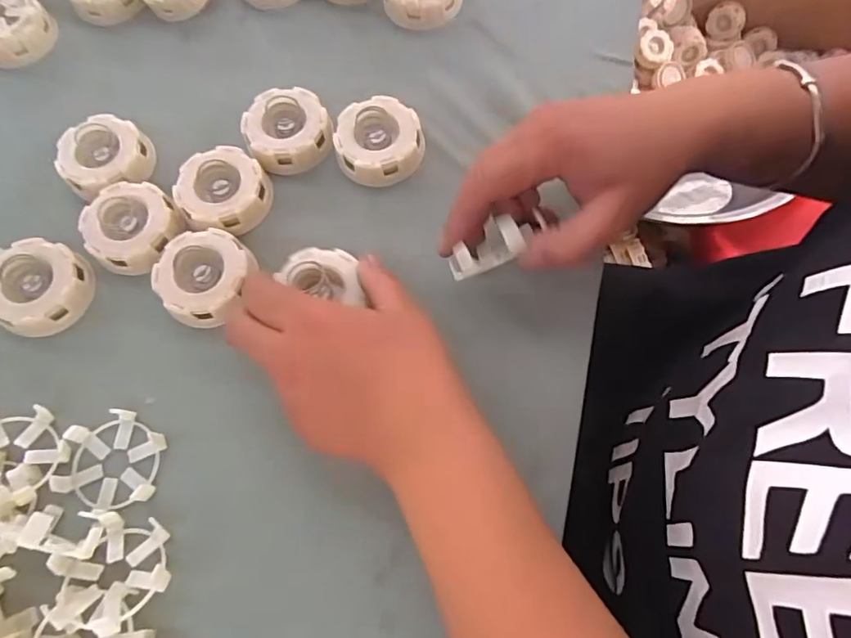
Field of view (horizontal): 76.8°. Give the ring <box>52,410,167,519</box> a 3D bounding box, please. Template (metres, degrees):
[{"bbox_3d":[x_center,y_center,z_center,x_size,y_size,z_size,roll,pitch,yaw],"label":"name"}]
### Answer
[{"bbox_3d":[-0.182,0.082,0.309,0.054,0.012,0.058,0,70,-1],"label":"ring"}]

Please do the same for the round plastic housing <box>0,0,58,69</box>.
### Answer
[{"bbox_3d":[-0.331,-0.233,0.427,0.059,0.024,0.059,0,70,-1],"label":"round plastic housing"}]

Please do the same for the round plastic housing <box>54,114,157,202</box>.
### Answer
[{"bbox_3d":[-0.227,-0.116,0.380,0.060,0.021,0.056,-30,74,-11],"label":"round plastic housing"}]

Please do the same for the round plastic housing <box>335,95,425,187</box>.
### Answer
[{"bbox_3d":[-0.033,-0.127,0.374,0.060,0.021,0.060,0,70,-1],"label":"round plastic housing"}]

